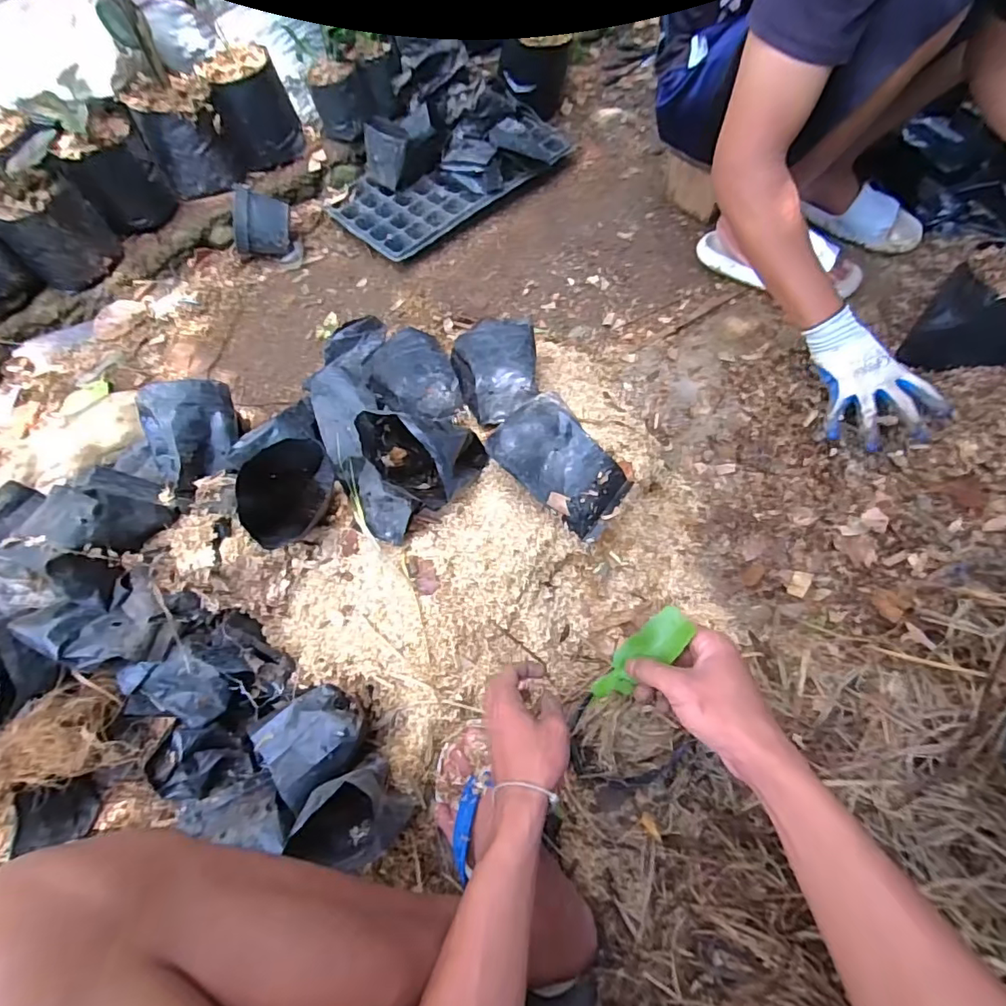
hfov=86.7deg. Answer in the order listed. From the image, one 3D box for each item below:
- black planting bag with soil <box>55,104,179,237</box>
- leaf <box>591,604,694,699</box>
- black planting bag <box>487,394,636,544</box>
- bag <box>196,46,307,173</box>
[{"bbox_3d":[-0.758,-0.650,1.047,0.151,0.163,0.134,-36,66,-14],"label":"black planting bag with soil"},{"bbox_3d":[0.123,0.137,0.478,0.109,0.015,0.036,-48,65,17],"label":"leaf"},{"bbox_3d":[0.069,-0.049,0.629,0.165,0.065,0.115,43,81,-10],"label":"black planting bag"},{"bbox_3d":[-0.519,-0.829,1.127,0.148,0.156,0.156,-21,63,-7],"label":"bag"}]

